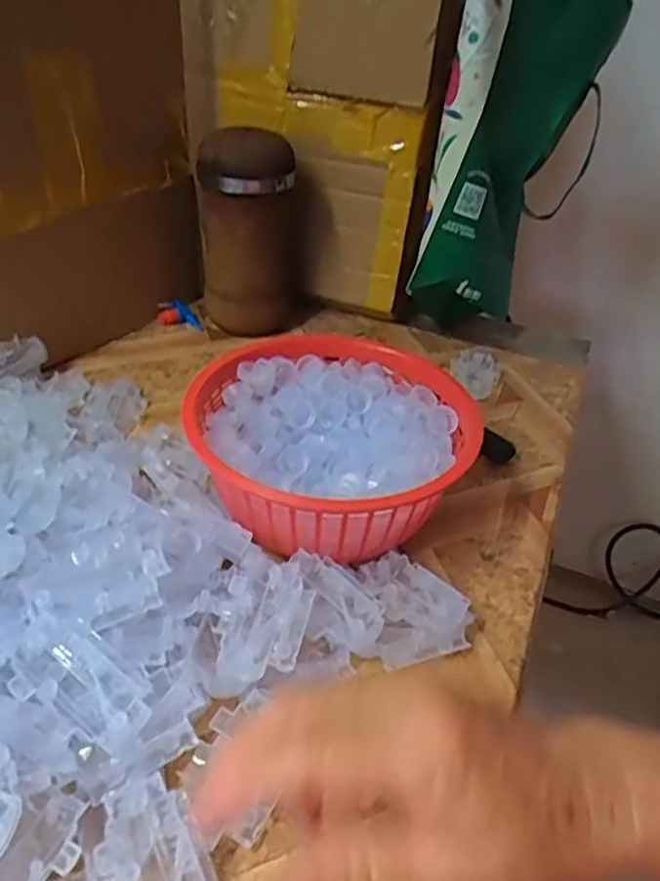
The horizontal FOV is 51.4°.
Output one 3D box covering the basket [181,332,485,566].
[{"bbox_3d":[0.001,0.010,0.462,0.170,0.083,0.182,4,37,-3],"label":"basket"}]

